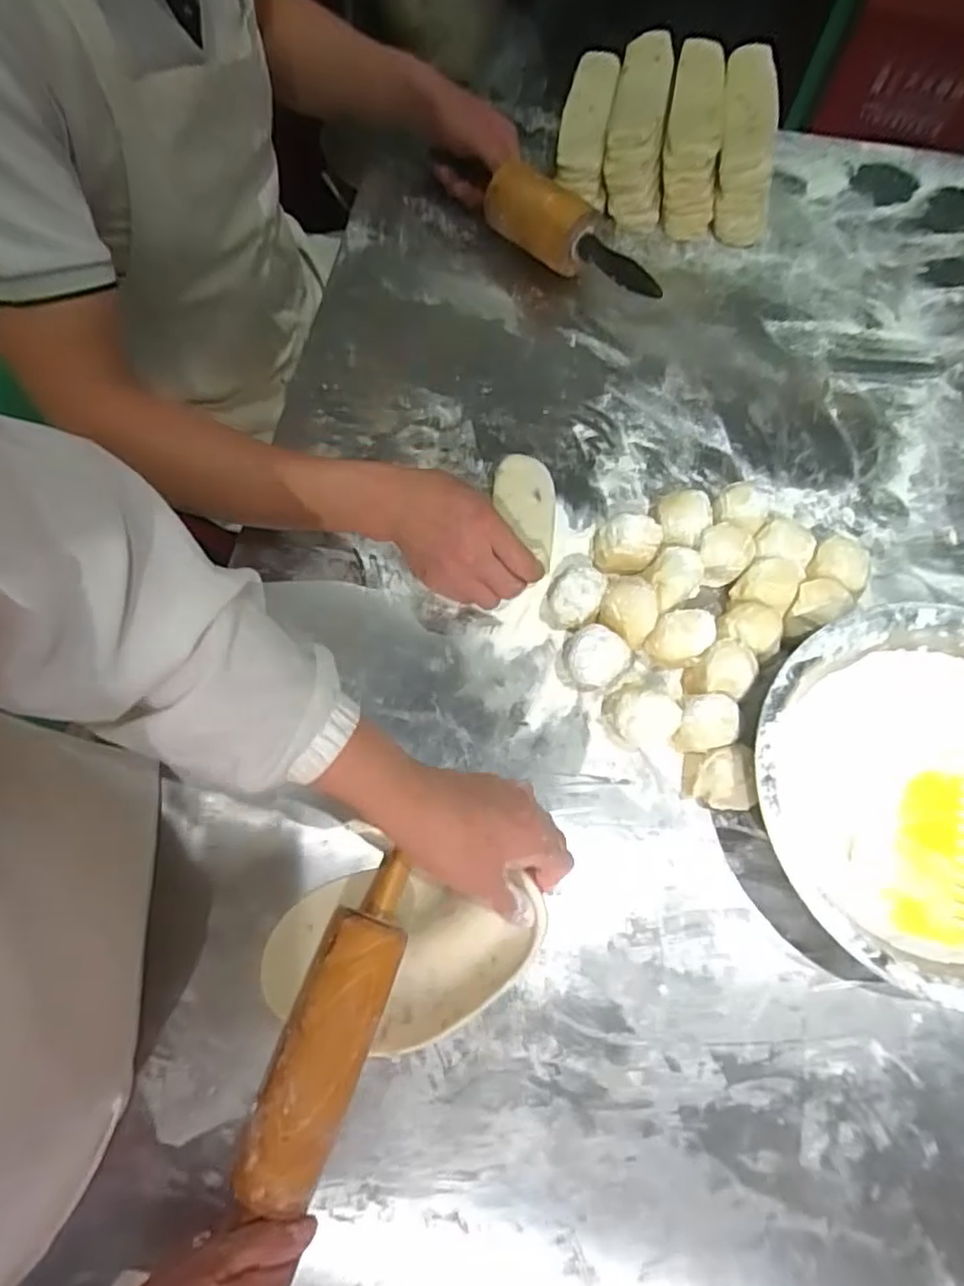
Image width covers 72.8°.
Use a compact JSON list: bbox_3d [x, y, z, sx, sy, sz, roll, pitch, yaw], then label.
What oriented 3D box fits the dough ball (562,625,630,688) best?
[{"bbox_3d":[0.093,0.015,0.554,0.052,0.055,0.045,-32,74,-12],"label":"dough ball"}]

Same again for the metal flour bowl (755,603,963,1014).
[{"bbox_3d":[0.340,0.119,0.508,0.271,0.084,0.269,0,71,-1],"label":"metal flour bowl"}]

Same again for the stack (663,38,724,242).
[{"bbox_3d":[0.237,-0.566,0.733,0.065,0.105,0.198,11,71,3],"label":"stack"}]

